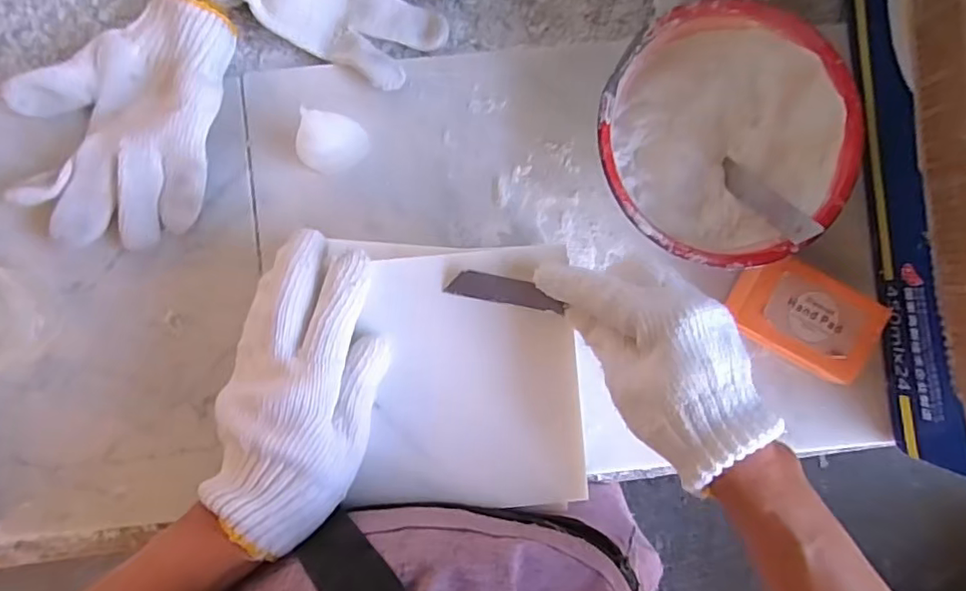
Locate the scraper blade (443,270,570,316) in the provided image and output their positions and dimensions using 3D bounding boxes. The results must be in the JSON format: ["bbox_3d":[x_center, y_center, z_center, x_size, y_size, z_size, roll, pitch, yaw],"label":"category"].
[{"bbox_3d":[0.013,-0.003,0.346,0.065,0.004,0.017,10,117,1],"label":"scraper blade"}]

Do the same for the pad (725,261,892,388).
[{"bbox_3d":[0.220,0.016,0.414,0.097,0.040,0.062,28,87,-1],"label":"pad"}]

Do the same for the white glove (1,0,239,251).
[{"bbox_3d":[-0.241,-0.119,0.397,0.129,0.039,0.173,15,88,-3],"label":"white glove"}]

